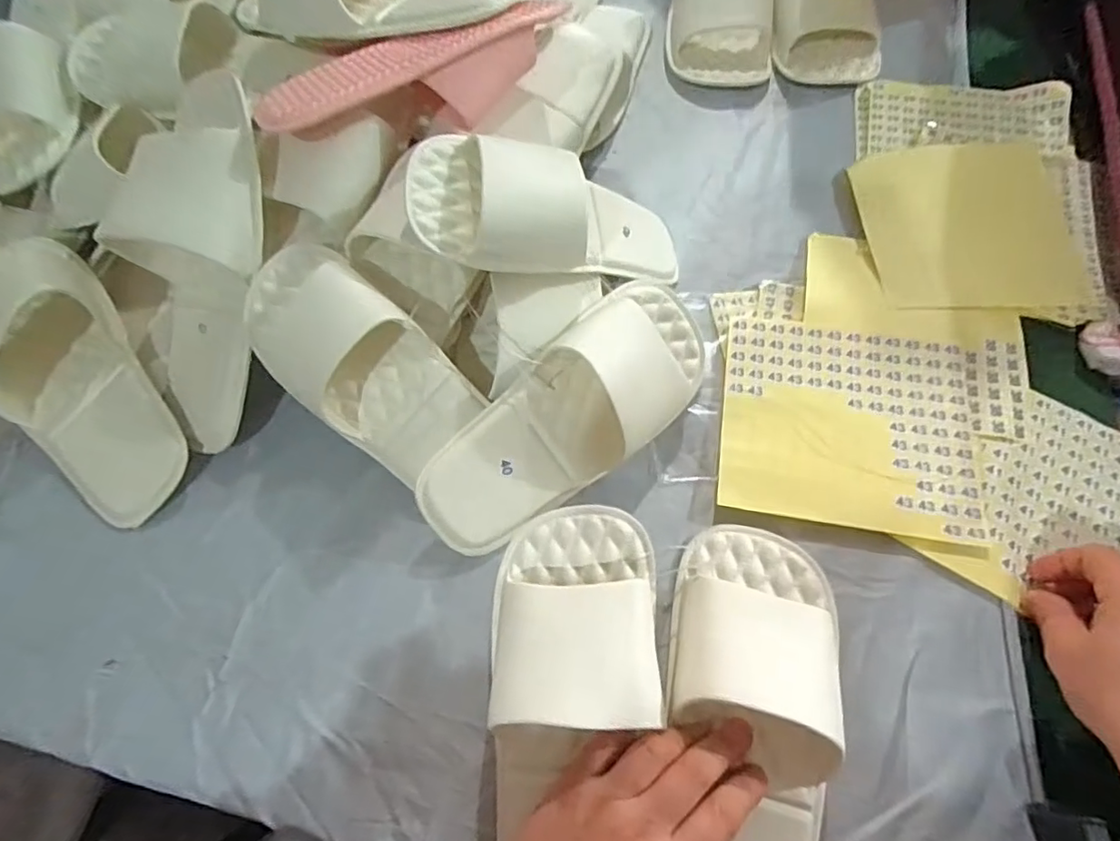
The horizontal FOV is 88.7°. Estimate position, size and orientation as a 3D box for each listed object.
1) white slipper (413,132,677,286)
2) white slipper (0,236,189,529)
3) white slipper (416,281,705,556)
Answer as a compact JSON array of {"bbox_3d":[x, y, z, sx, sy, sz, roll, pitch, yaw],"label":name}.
[{"bbox_3d":[0.005,-0.153,0.414,0.224,0.074,0.101,2,57,-38],"label":"white slipper"},{"bbox_3d":[-0.391,-0.048,0.443,0.103,0.062,0.290,-40,69,-15],"label":"white slipper"},{"bbox_3d":[0.015,-0.001,0.378,0.235,0.059,0.098,-44,100,-12],"label":"white slipper"}]

